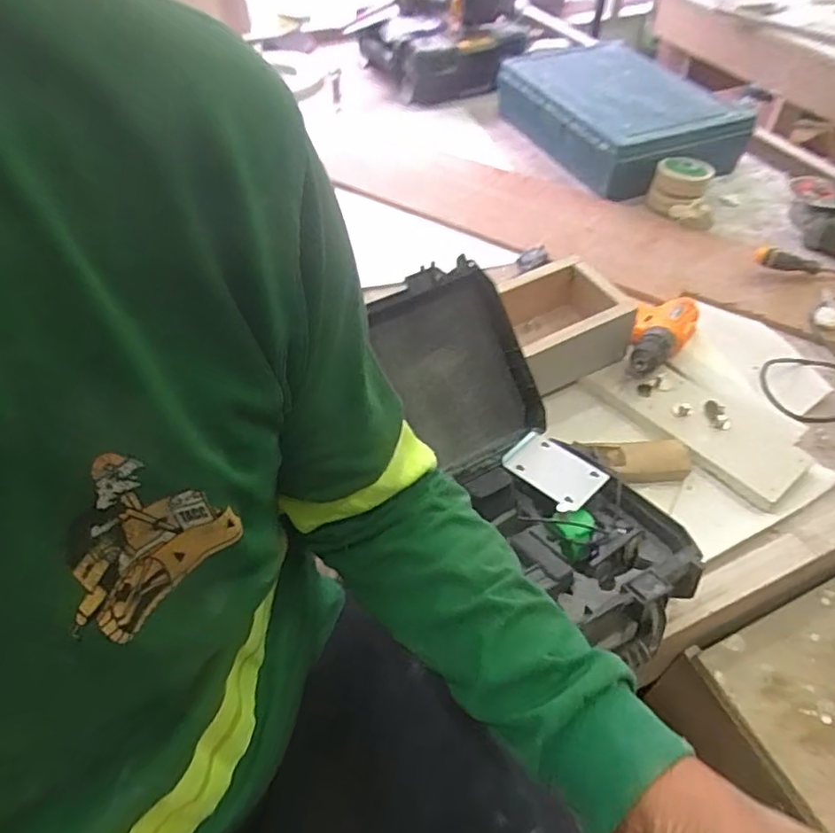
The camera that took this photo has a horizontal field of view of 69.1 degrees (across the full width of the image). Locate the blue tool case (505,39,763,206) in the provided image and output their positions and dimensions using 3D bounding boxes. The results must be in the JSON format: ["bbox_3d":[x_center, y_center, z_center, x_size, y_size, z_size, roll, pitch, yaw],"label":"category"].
[{"bbox_3d":[0.420,-0.662,1.298,0.314,0.128,0.536,-18,51,-14],"label":"blue tool case"}]

